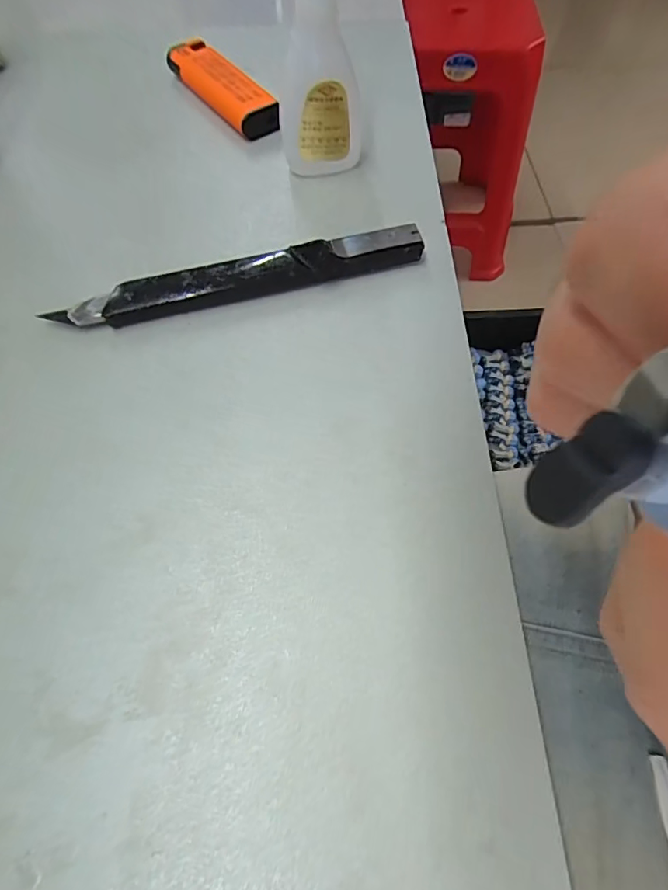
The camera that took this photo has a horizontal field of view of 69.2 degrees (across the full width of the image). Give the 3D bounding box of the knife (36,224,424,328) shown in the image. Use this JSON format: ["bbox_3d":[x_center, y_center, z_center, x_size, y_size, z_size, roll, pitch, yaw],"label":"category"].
[{"bbox_3d":[-0.034,-0.063,0.185,0.138,0.010,0.017,-14,63,-6],"label":"knife"}]

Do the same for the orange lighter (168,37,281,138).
[{"bbox_3d":[-0.054,-0.179,0.246,0.020,0.016,0.089,-34,67,-16],"label":"orange lighter"}]

